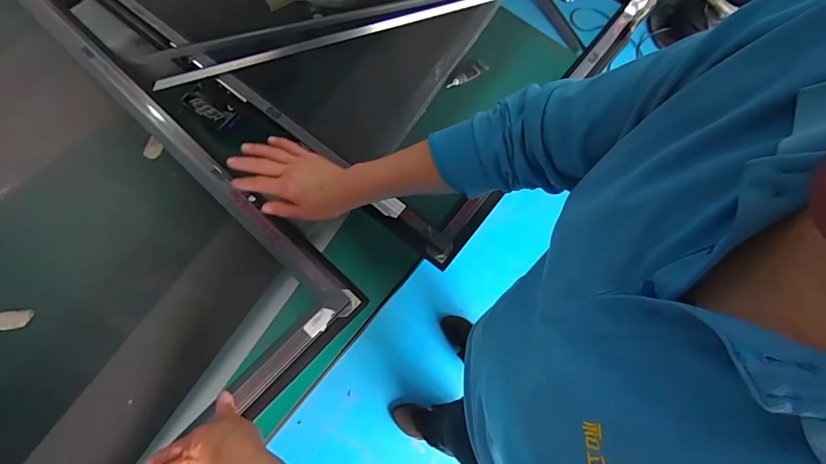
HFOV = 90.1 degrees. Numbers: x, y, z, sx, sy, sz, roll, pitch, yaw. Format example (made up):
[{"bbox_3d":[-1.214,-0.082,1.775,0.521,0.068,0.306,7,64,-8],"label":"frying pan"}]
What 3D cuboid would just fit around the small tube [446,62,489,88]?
[{"bbox_3d":[0.110,-0.318,0.833,0.104,0.018,0.021,-38,76,-14],"label":"small tube"}]

